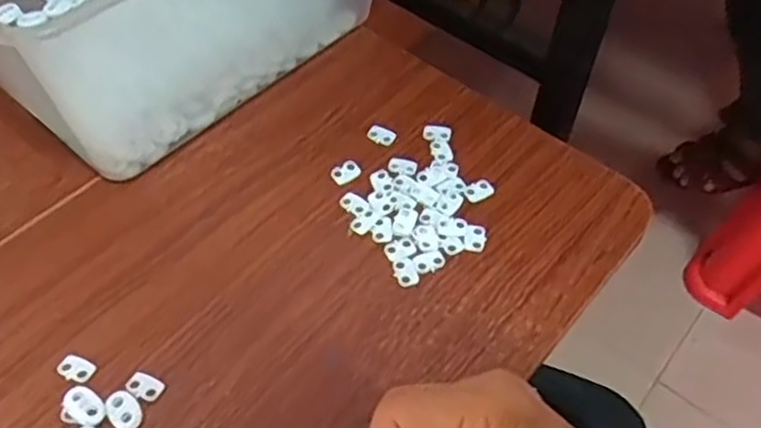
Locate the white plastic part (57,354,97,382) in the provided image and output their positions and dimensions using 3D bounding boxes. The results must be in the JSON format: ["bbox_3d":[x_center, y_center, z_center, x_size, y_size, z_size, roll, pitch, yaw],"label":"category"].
[{"bbox_3d":[-0.164,0.083,0.376,0.018,0.004,0.014,28,58,17],"label":"white plastic part"}]

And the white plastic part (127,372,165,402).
[{"bbox_3d":[-0.125,0.092,0.372,0.019,0.005,0.012,20,56,12],"label":"white plastic part"}]

